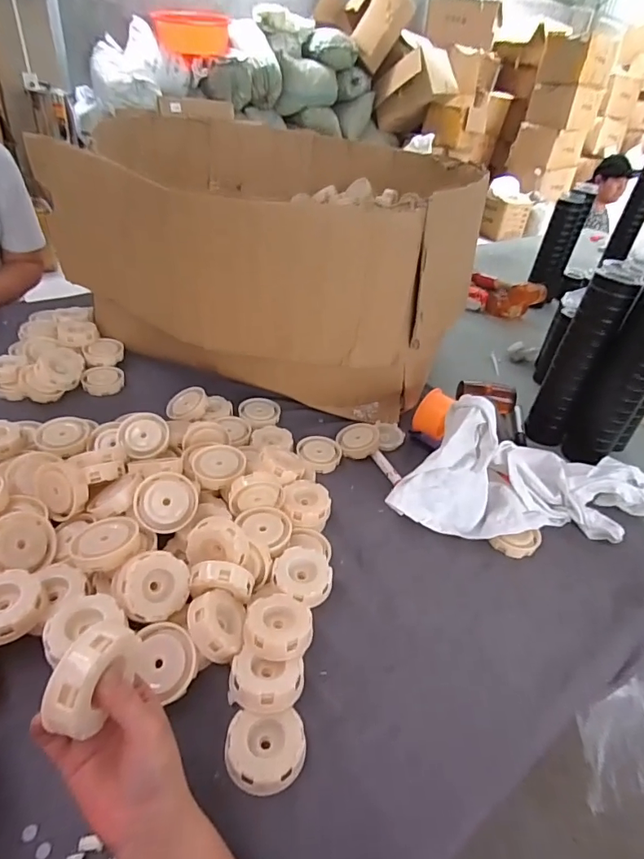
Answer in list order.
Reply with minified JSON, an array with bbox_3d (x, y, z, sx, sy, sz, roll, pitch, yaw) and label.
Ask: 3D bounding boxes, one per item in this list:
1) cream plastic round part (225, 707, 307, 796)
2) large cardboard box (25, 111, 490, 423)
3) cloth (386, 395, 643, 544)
[{"bbox_3d":[-0.048,0.274,0.403,0.066,0.020,0.060,3,37,-7],"label":"cream plastic round part"},{"bbox_3d":[-0.076,-0.348,0.930,0.670,0.329,0.624,16,37,12],"label":"large cardboard box"},{"bbox_3d":[0.301,0.048,0.649,0.427,0.153,0.141,3,37,-6],"label":"cloth"}]

